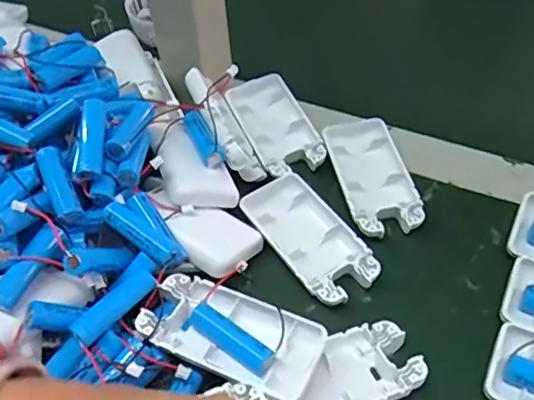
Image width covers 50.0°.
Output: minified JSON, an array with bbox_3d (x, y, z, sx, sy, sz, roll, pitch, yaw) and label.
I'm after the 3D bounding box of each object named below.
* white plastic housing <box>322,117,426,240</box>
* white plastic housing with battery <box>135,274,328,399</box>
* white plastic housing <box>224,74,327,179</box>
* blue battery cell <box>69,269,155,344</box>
[{"bbox_3d":[0.069,-0.018,0.376,0.046,0.008,0.093,-11,49,-5],"label":"white plastic housing"},{"bbox_3d":[-0.019,0.071,0.299,0.092,0.021,0.045,20,54,20],"label":"white plastic housing with battery"},{"bbox_3d":[0.006,-0.057,0.411,0.044,0.010,0.094,-20,51,-13],"label":"white plastic housing"},{"bbox_3d":[-0.080,0.056,0.302,0.011,0.013,0.049,32,59,28],"label":"blue battery cell"}]

